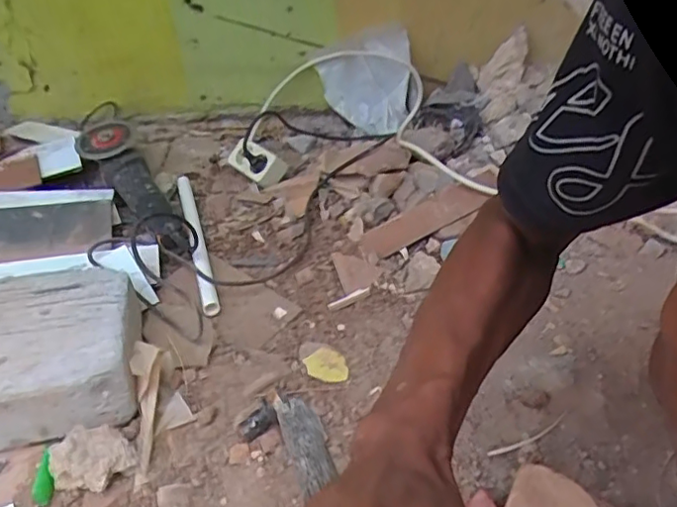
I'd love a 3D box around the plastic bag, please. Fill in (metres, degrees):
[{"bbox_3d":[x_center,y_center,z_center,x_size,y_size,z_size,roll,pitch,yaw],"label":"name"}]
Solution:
[{"bbox_3d":[0.039,-0.312,1.061,0.172,0.167,0.068,3,43,6],"label":"plastic bag"}]

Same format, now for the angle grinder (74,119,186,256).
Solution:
[{"bbox_3d":[-0.330,-0.102,0.926,0.091,0.108,0.329,-23,46,-21],"label":"angle grinder"}]

